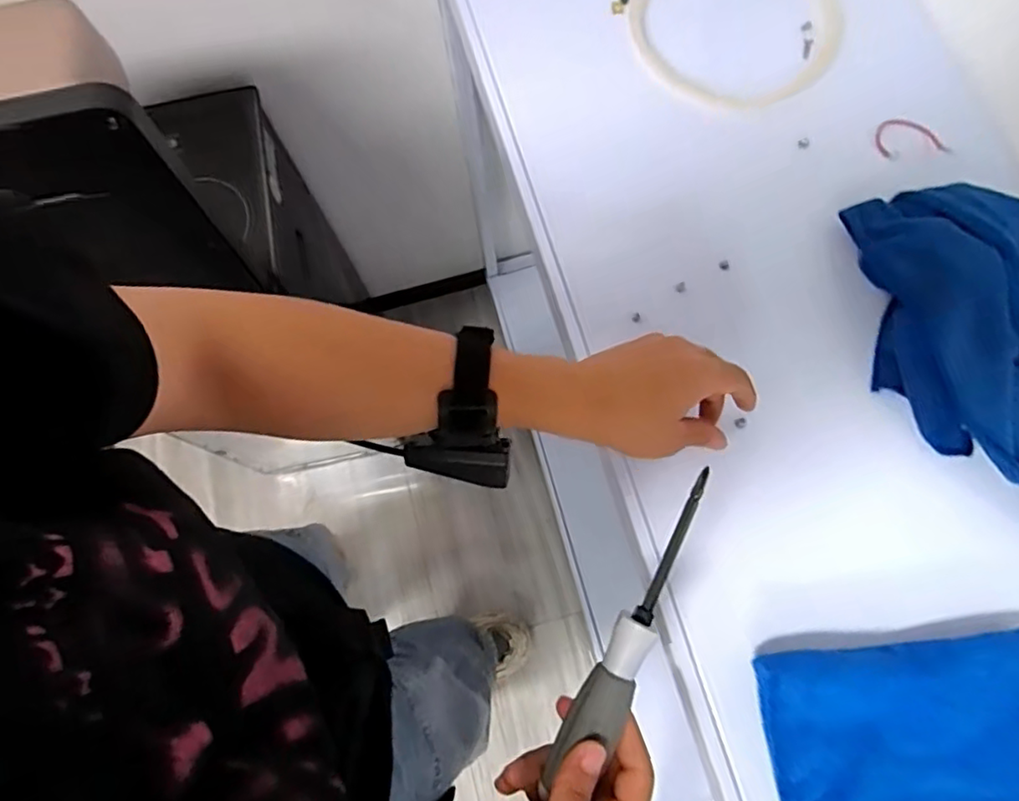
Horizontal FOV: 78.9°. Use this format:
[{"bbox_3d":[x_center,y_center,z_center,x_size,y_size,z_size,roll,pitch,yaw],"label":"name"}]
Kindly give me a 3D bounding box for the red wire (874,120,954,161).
[{"bbox_3d":[0.337,-0.220,0.521,0.057,0.004,0.038,-5,74,2],"label":"red wire"}]

